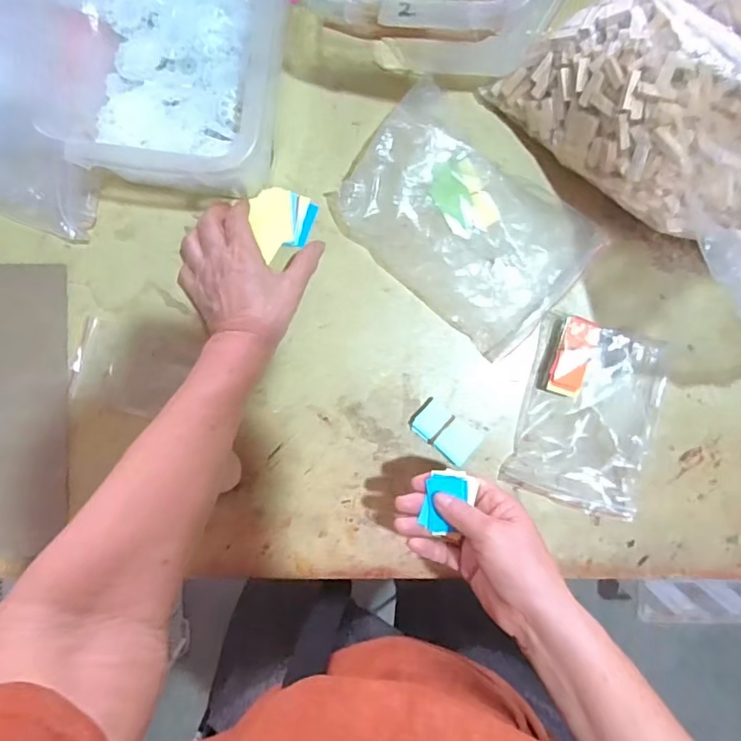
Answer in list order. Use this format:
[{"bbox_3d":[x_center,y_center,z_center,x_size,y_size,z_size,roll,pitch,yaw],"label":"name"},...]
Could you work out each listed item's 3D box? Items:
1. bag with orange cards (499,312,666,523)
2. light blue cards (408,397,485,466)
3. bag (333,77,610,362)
[{"bbox_3d":[0.205,0.045,0.495,0.124,0.030,0.169,13,91,0],"label":"bag with orange cards"},{"bbox_3d":[0.071,0.058,0.504,0.064,0.010,0.036,37,91,0],"label":"light blue cards"},{"bbox_3d":[0.084,-0.135,0.485,0.222,0.046,0.149,41,94,-1],"label":"bag"}]

